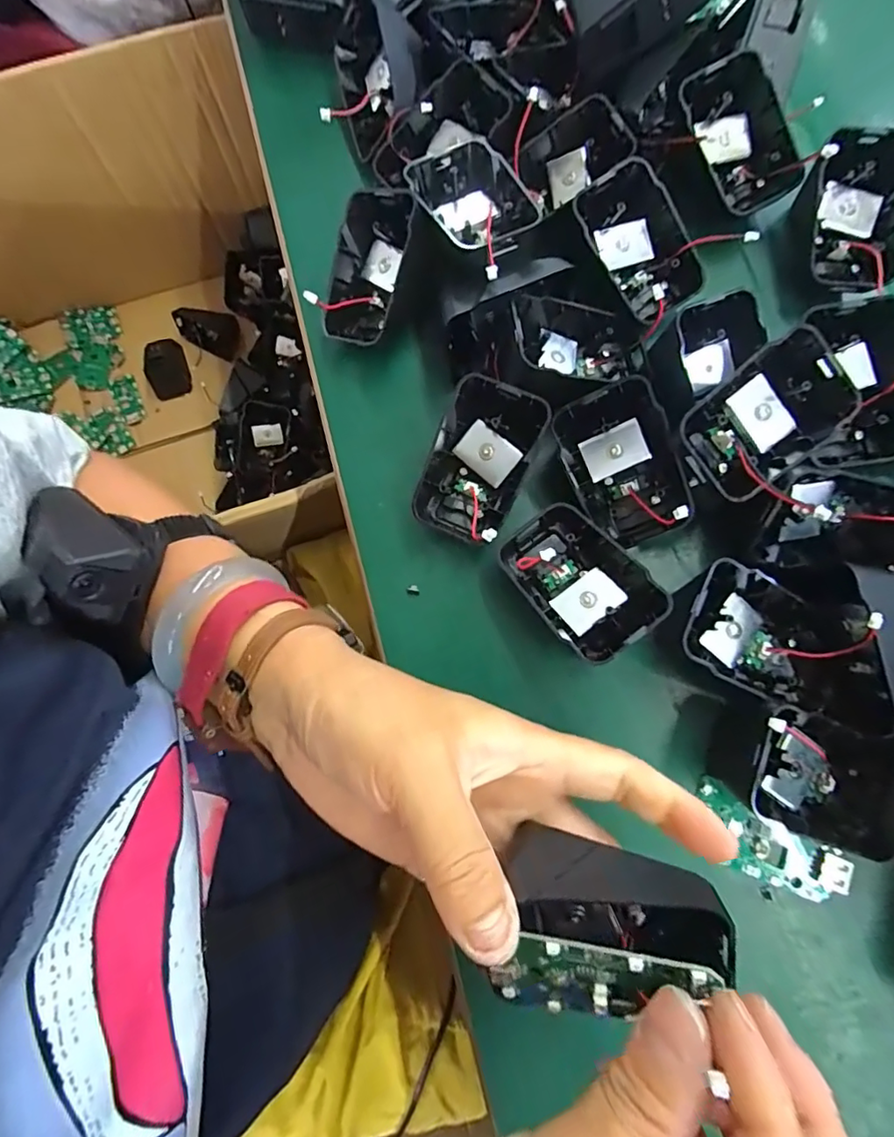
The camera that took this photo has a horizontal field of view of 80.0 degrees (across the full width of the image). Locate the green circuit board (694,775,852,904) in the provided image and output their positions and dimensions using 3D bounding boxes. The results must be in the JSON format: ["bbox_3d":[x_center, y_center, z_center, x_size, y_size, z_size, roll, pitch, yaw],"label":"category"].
[{"bbox_3d":[0.134,0.117,0.222,0.061,0.008,0.027,30,80,6],"label":"green circuit board"}]

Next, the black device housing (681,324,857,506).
[{"bbox_3d":[0.131,-0.062,0.216,0.062,0.019,0.045,-37,95,10],"label":"black device housing"}]

